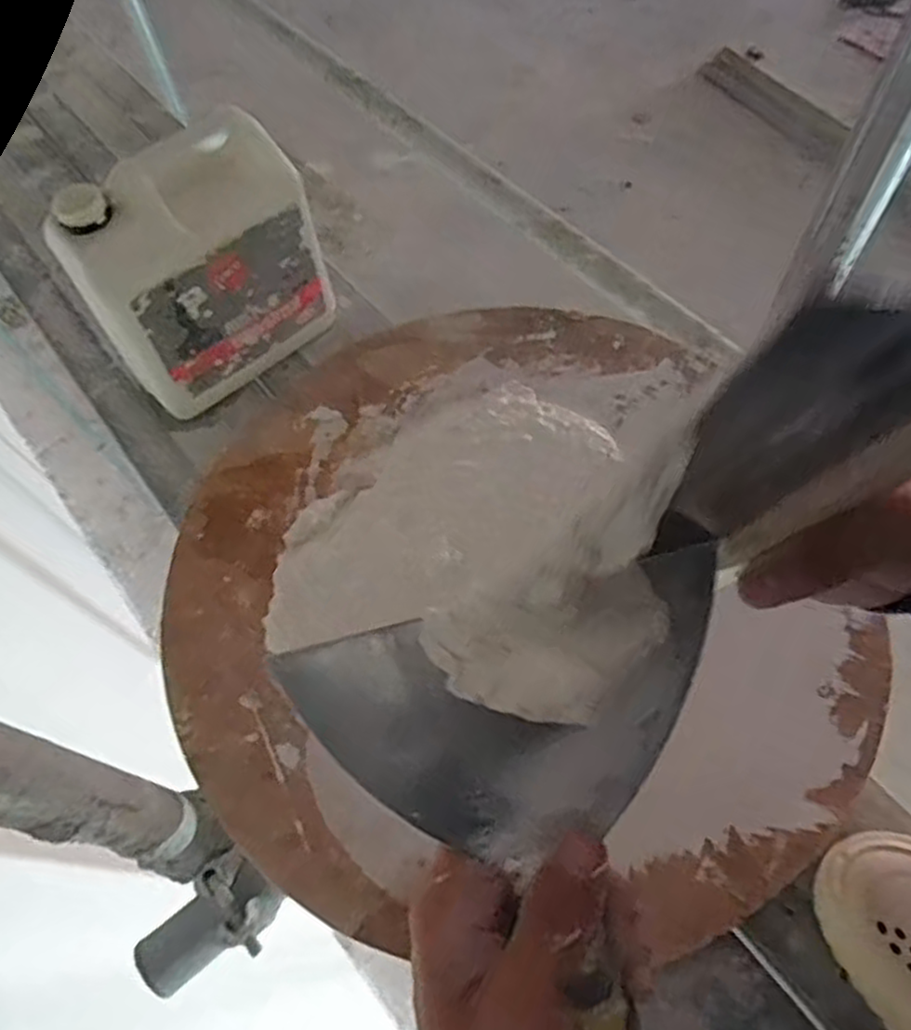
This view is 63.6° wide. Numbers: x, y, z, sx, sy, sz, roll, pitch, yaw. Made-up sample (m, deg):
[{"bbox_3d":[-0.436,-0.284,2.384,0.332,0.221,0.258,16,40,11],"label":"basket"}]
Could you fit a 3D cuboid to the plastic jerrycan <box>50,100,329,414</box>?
[{"bbox_3d":[-0.228,-0.222,0.674,0.106,0.215,0.200,37,70,20],"label":"plastic jerrycan"}]

